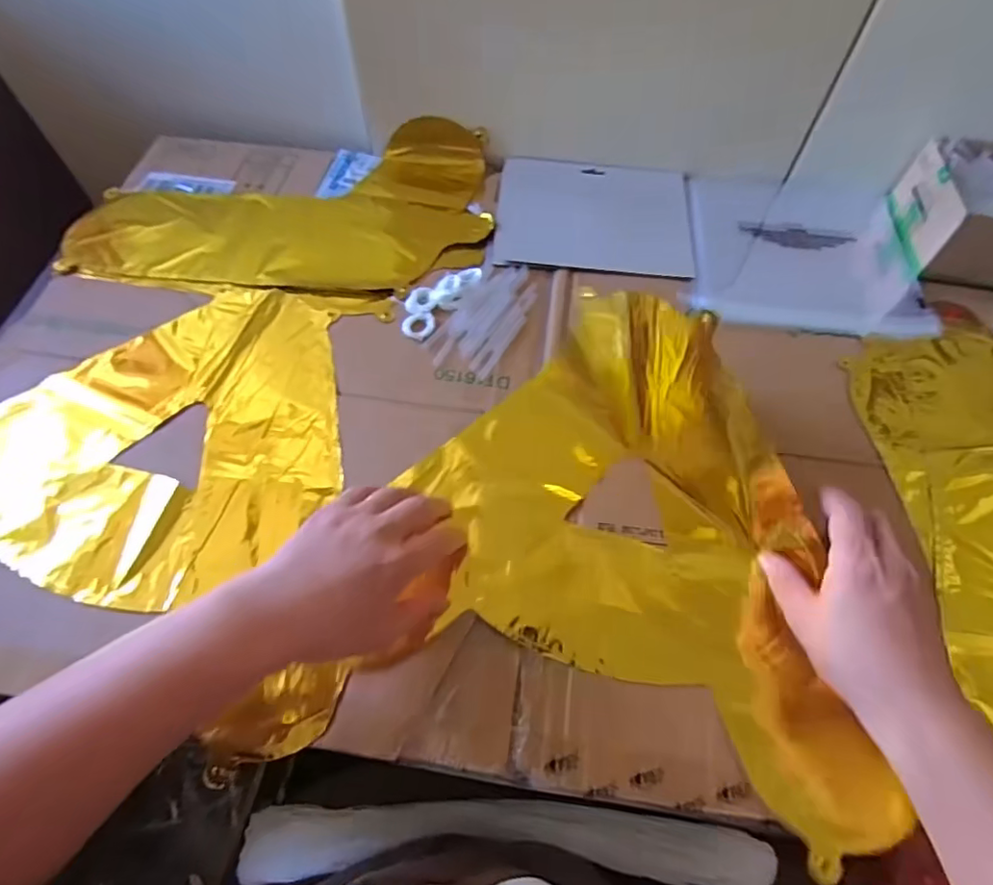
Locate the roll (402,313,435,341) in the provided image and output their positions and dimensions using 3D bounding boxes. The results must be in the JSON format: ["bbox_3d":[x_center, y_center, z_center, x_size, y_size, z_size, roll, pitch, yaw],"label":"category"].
[{"bbox_3d":[-0.067,-0.101,0.488,0.027,0.004,0.028,0,60,0],"label":"roll"}]

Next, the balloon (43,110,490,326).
[{"bbox_3d":[-0.200,-0.242,0.568,0.375,0.035,0.249,11,61,6],"label":"balloon"}]

